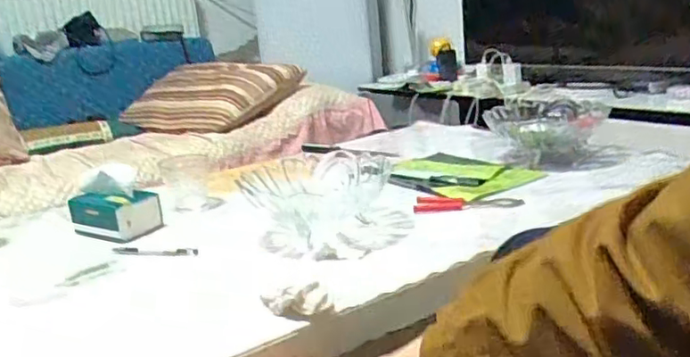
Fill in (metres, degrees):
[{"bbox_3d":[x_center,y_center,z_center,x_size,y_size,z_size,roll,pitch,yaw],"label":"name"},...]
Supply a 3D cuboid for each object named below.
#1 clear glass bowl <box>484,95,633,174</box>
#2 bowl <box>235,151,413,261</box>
[{"bbox_3d":[0.404,-0.093,1.186,0.238,0.081,0.249,-5,15,1],"label":"clear glass bowl"},{"bbox_3d":[-0.026,0.037,0.926,0.236,0.096,0.278,-3,15,7],"label":"bowl"}]

